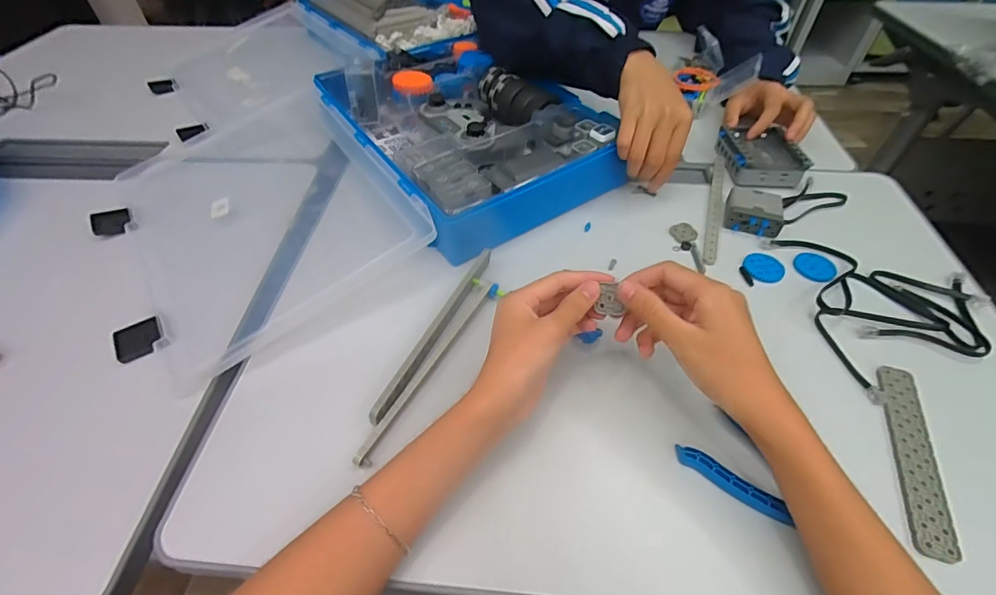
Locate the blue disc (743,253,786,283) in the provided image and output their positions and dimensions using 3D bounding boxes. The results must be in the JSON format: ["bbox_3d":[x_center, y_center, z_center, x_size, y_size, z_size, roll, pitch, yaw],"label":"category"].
[{"bbox_3d":[0.274,-0.031,0.469,0.035,0.005,0.037,0,49,0],"label":"blue disc"}]

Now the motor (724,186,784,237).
[{"bbox_3d":[0.289,-0.100,0.513,0.057,0.022,0.059,18,52,15],"label":"motor"}]

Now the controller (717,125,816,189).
[{"bbox_3d":[0.329,-0.178,0.571,0.081,0.029,0.096,1,49,1],"label":"controller"}]

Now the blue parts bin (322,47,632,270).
[{"bbox_3d":[-0.046,-0.214,0.583,0.270,0.071,0.351,-27,55,-21],"label":"blue parts bin"}]

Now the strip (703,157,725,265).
[{"bbox_3d":[0.254,-0.107,0.532,0.015,0.009,0.190,16,51,13],"label":"strip"}]

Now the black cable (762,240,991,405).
[{"bbox_3d":[0.381,0.003,0.434,0.166,0.012,0.184,-4,50,-4],"label":"black cable"}]

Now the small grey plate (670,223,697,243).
[{"bbox_3d":[0.206,-0.071,0.505,0.026,0.006,0.028,0,49,0],"label":"small grey plate"}]

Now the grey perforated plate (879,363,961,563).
[{"bbox_3d":[0.317,0.118,0.348,0.026,0.008,0.151,14,51,11],"label":"grey perforated plate"}]

